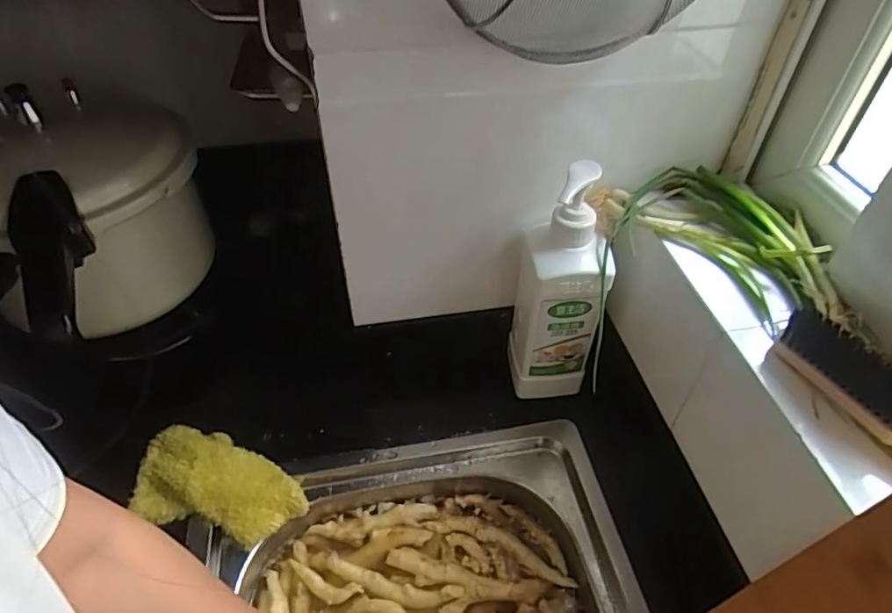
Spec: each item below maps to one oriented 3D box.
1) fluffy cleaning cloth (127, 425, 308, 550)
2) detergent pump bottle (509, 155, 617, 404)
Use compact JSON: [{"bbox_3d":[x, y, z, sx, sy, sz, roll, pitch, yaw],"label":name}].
[{"bbox_3d":[-0.226,0.179,0.551,0.159,0.046,0.088,13,47,12],"label":"fluffy cleaning cloth"},{"bbox_3d":[0.114,-0.015,0.556,0.084,0.269,0.064,9,46,8],"label":"detergent pump bottle"}]

